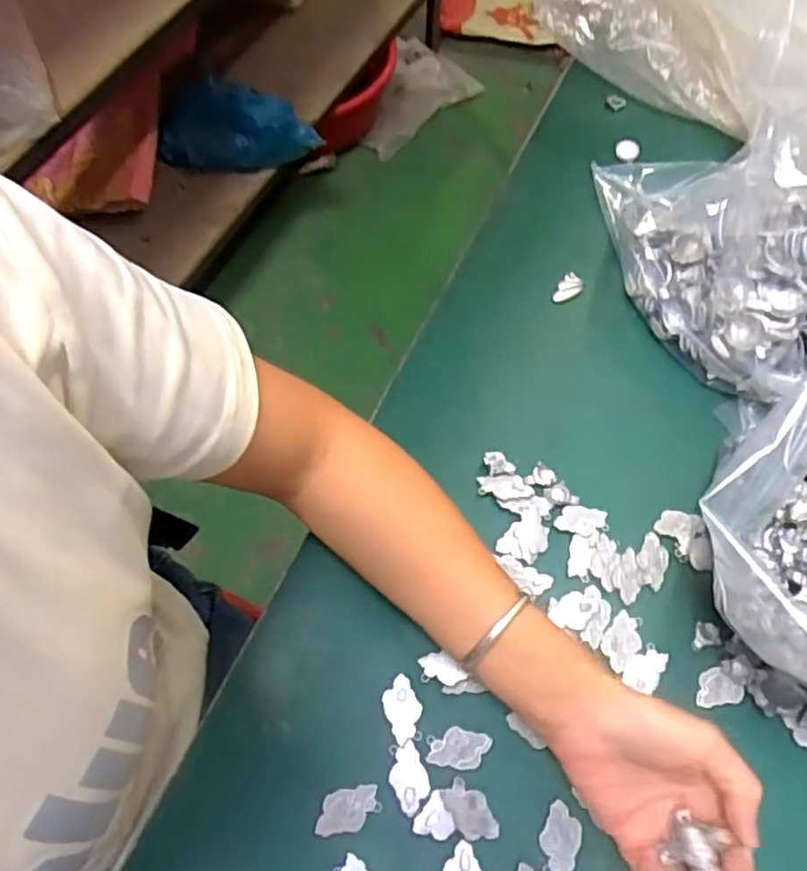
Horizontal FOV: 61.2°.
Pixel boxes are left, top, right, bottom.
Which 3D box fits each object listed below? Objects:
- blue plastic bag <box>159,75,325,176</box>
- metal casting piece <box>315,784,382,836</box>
[{"bbox_3d":[-0.314,-0.575,1.273,0.296,0.143,0.115,13,64,5],"label":"blue plastic bag"},{"bbox_3d":[-0.032,0.216,0.394,0.037,0.004,0.022,-9,64,-5],"label":"metal casting piece"}]

